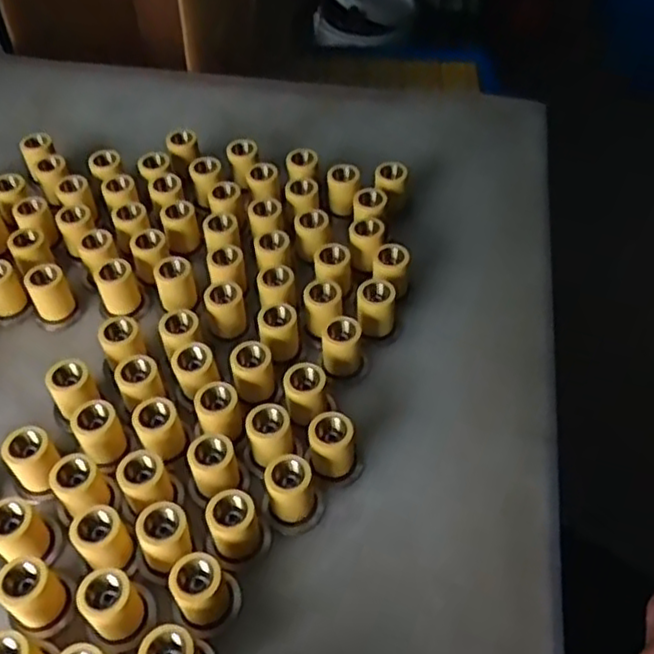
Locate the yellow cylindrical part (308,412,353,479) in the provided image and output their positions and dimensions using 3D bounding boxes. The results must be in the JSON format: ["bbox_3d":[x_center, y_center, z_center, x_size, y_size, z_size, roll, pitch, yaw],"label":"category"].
[{"bbox_3d":[0.002,0.061,0.349,0.021,0.034,0.021,0,51,0],"label":"yellow cylindrical part"}]

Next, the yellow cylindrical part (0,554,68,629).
[{"bbox_3d":[-0.129,0.117,0.303,0.018,0.034,0.022,31,57,22],"label":"yellow cylindrical part"}]

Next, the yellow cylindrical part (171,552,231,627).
[{"bbox_3d":[-0.054,0.116,0.303,0.020,0.032,0.023,-25,55,-19],"label":"yellow cylindrical part"}]

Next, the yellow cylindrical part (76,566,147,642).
[{"bbox_3d":[-0.093,0.120,0.299,0.021,0.031,0.022,0,51,0],"label":"yellow cylindrical part"}]

